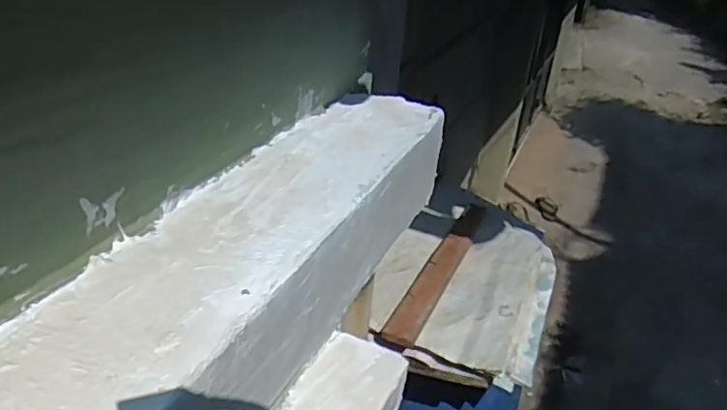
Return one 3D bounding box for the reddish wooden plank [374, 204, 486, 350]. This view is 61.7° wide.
[{"bbox_3d":[0.162,0.114,1.234,0.064,0.022,0.550,16,31,19],"label":"reddish wooden plank"}]

